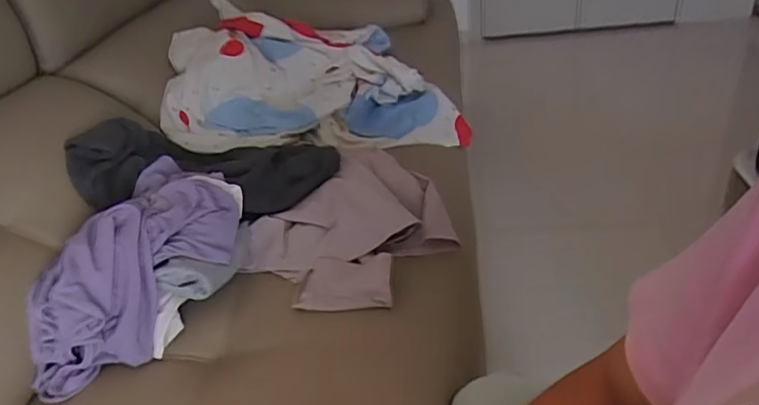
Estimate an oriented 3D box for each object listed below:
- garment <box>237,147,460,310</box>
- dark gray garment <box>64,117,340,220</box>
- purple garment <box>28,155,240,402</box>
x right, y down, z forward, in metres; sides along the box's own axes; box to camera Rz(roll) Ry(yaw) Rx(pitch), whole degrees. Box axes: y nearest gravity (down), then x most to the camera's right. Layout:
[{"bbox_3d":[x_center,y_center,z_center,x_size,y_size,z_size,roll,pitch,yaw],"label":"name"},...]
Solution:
[{"bbox_3d":[-0.028,0.031,0.811,0.308,0.084,0.257,-32,39,-33],"label":"garment"},{"bbox_3d":[-0.277,-0.086,0.918,0.416,0.133,0.249,-3,32,7],"label":"dark gray garment"},{"bbox_3d":[-0.318,0.080,0.758,0.219,0.112,0.372,15,44,5],"label":"purple garment"}]

